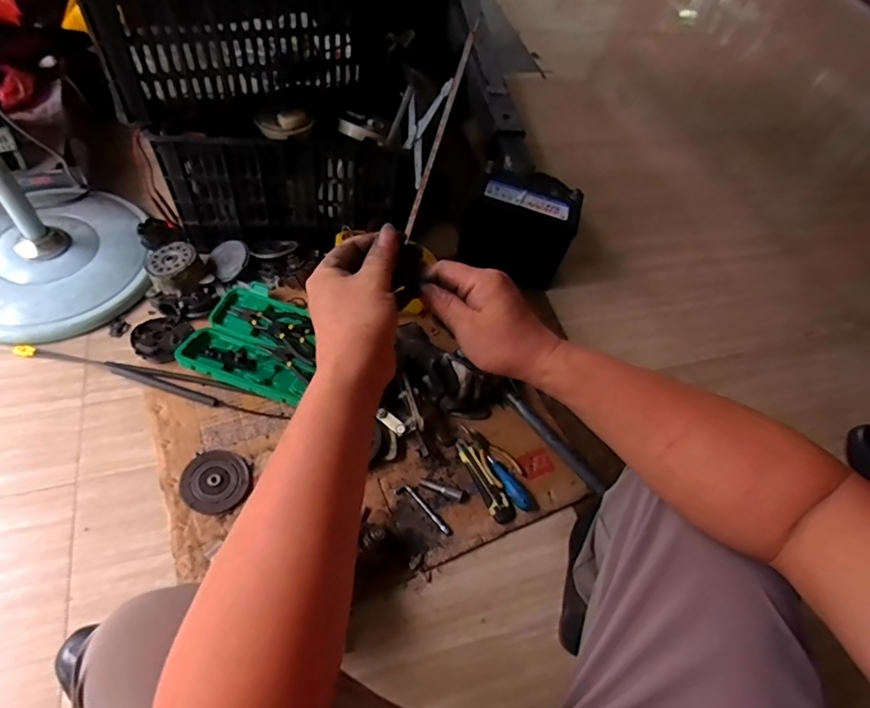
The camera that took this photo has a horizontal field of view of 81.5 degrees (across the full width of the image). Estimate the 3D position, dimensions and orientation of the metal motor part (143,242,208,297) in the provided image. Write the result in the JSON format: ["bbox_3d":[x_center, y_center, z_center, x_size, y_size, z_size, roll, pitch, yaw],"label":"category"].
[{"bbox_3d":[-0.522,-0.172,1.024,0.102,0.047,0.114,-31,68,-26],"label":"metal motor part"}]

